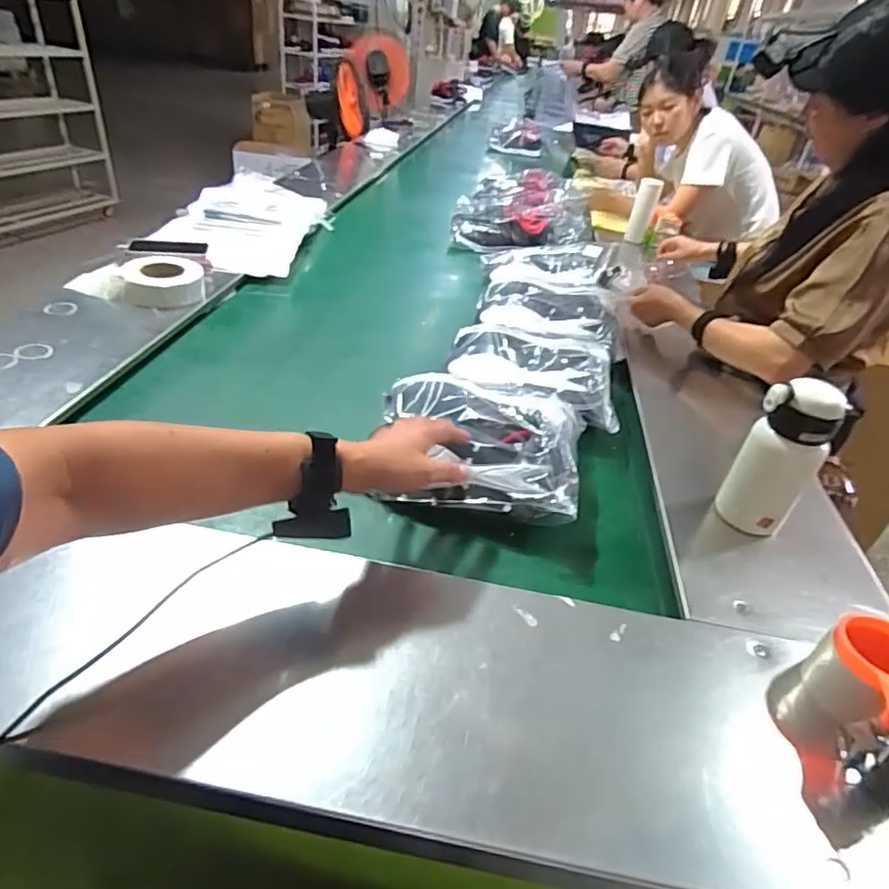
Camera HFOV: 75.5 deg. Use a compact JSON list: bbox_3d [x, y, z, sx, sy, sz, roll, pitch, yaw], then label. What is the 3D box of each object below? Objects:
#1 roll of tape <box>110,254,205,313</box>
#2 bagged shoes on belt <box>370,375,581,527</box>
[{"bbox_3d":[-0.524,-0.296,1.058,0.154,0.051,0.156,-10,40,-23],"label":"roll of tape"},{"bbox_3d":[0.042,0.000,0.754,0.256,0.090,0.198,9,34,7],"label":"bagged shoes on belt"}]

